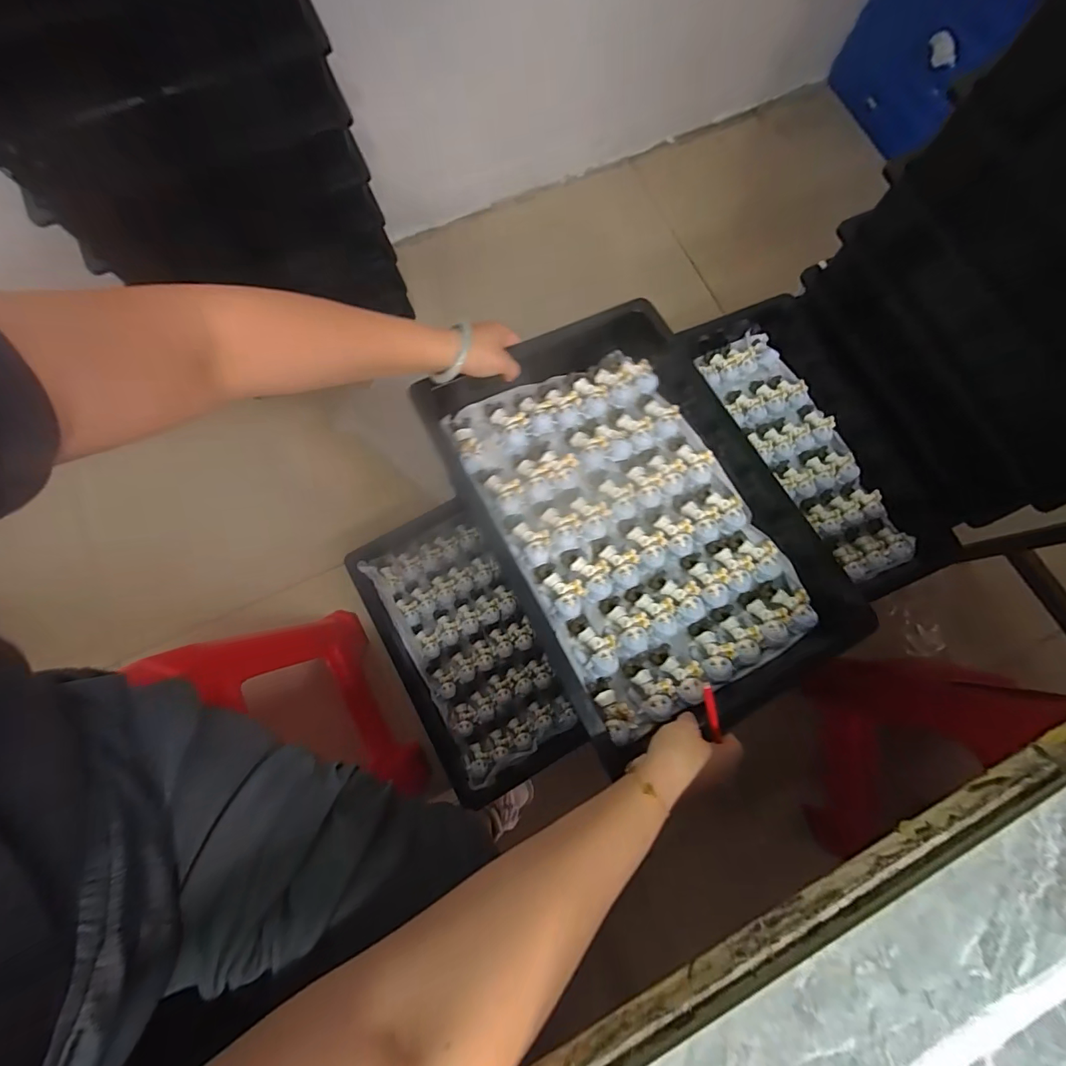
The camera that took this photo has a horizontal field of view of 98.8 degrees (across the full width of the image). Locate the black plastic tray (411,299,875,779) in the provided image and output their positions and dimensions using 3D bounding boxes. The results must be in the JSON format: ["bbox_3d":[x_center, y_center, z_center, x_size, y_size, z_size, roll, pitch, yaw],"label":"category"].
[{"bbox_3d":[0.109,-0.027,0.504,0.316,0.063,0.459,-28,78,-7],"label":"black plastic tray"}]

